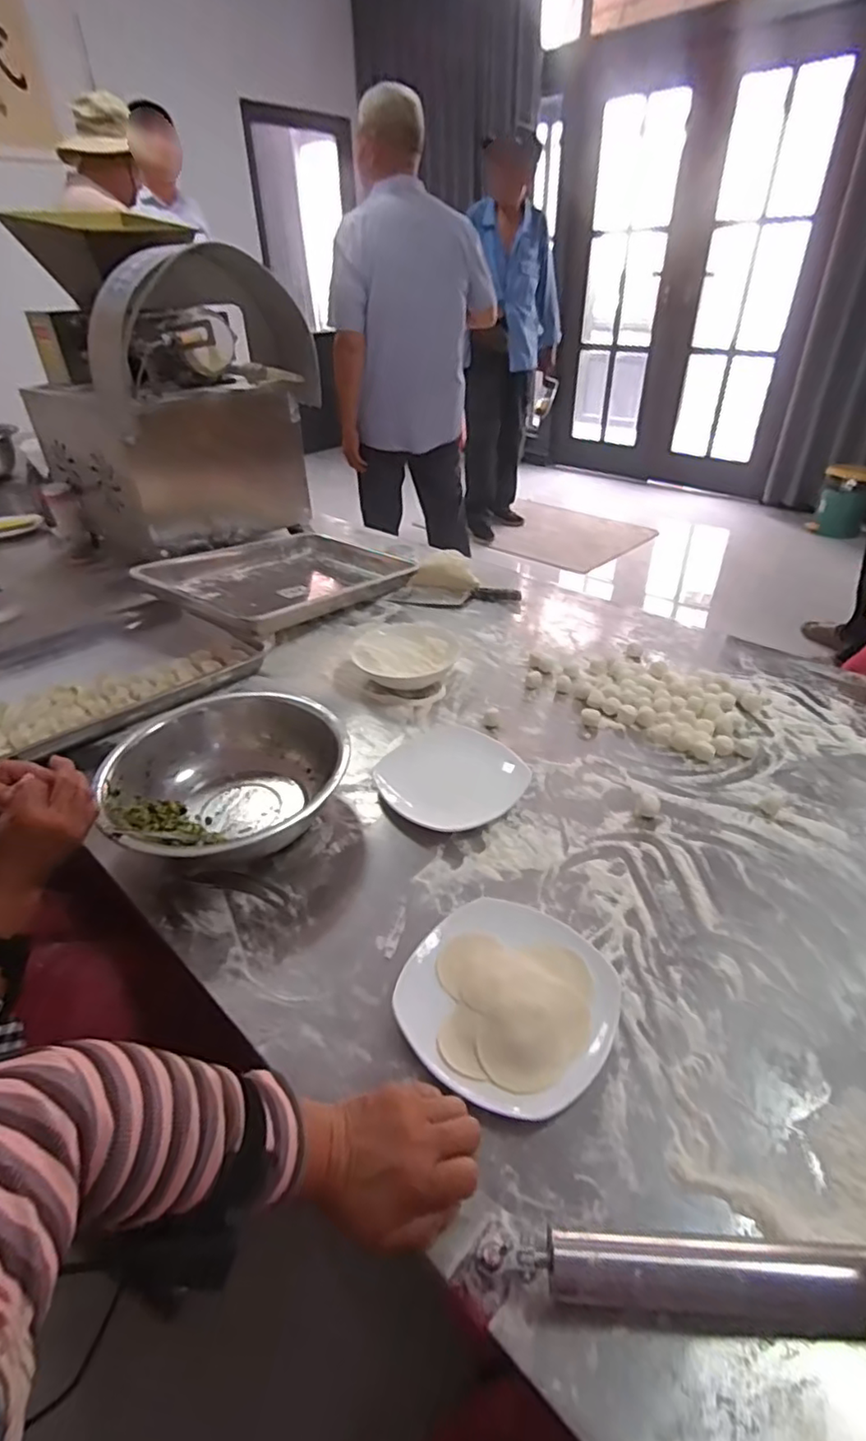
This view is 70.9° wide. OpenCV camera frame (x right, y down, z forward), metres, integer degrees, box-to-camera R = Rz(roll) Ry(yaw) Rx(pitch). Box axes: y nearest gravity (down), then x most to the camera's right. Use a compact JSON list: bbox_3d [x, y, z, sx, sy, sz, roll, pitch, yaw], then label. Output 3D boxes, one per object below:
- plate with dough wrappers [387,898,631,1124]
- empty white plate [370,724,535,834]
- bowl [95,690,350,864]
[{"bbox_3d":[0.067,0.245,0.543,0.174,0.026,0.174,24,43,30],"label":"plate with dough wrappers"},{"bbox_3d":[0.027,0.065,0.795,0.187,0.014,0.190,26,44,31],"label":"empty white plate"},{"bbox_3d":[-0.247,0.075,0.748,0.264,0.087,0.264,0,37,0],"label":"bowl"}]

